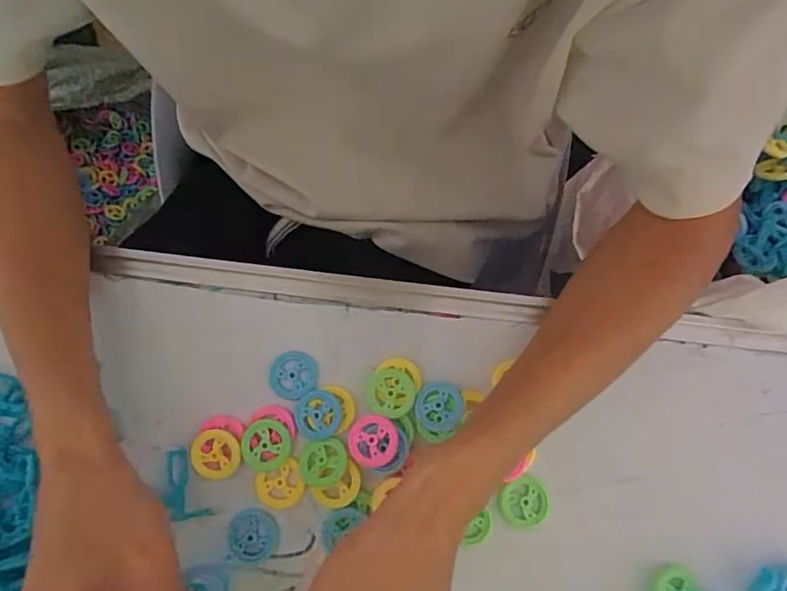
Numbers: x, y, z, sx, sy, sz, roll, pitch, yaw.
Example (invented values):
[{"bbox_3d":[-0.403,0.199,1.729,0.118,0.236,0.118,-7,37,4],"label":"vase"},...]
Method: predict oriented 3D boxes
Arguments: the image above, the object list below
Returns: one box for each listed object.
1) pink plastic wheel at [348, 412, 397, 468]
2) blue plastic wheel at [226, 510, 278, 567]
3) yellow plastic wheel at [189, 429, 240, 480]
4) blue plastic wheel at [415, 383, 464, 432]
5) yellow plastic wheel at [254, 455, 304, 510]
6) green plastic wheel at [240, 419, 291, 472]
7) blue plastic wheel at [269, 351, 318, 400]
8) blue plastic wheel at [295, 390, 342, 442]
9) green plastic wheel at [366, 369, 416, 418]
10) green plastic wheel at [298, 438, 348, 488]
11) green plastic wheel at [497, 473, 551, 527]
[{"bbox_3d":[-0.012,0.087,0.306,0.029,0.007,0.030,-4,77,0],"label":"pink plastic wheel"},{"bbox_3d":[-0.084,0.142,0.302,0.030,0.004,0.030,0,77,0],"label":"blue plastic wheel"},{"bbox_3d":[-0.108,0.096,0.309,0.030,0.009,0.029,0,77,0],"label":"yellow plastic wheel"},{"bbox_3d":[0.028,0.068,0.311,0.028,0.007,0.028,0,77,0],"label":"blue plastic wheel"},{"bbox_3d":[-0.069,0.114,0.306,0.029,0.004,0.026,-18,78,-4],"label":"yellow plastic wheel"},{"bbox_3d":[-0.077,0.091,0.310,0.029,0.005,0.030,0,77,0],"label":"green plastic wheel"},{"bbox_3d":[-0.063,0.050,0.321,0.030,0.004,0.030,0,77,0],"label":"blue plastic wheel"},{"bbox_3d":[-0.046,0.073,0.313,0.029,0.004,0.029,0,77,0],"label":"blue plastic wheel"},{"bbox_3d":[-0.002,0.060,0.315,0.029,0.005,0.029,0,77,0],"label":"green plastic wheel"},{"bbox_3d":[-0.042,0.100,0.305,0.030,0.005,0.026,-10,77,-2],"label":"green plastic wheel"},{"bbox_3d":[0.077,0.123,0.303,0.030,0.004,0.028,0,77,0],"label":"green plastic wheel"}]

